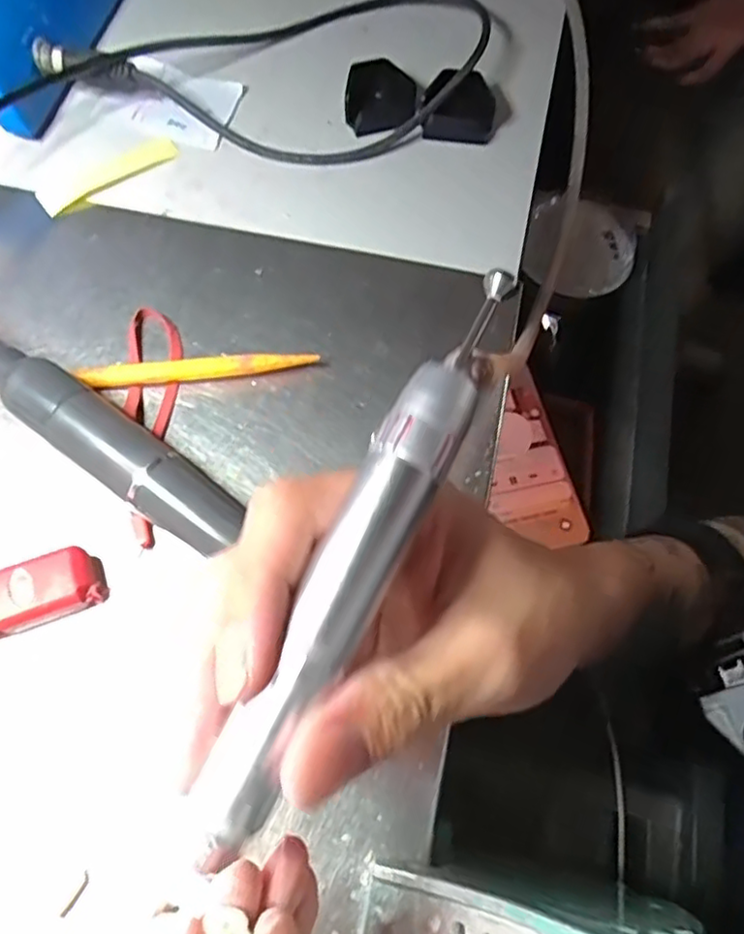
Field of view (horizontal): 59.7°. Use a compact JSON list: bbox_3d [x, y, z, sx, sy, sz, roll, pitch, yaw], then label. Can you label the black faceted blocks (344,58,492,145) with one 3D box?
[{"bbox_3d":[0.026,-0.194,0.350,0.080,0.022,0.039,8,66,2],"label":"black faceted blocks"}]

